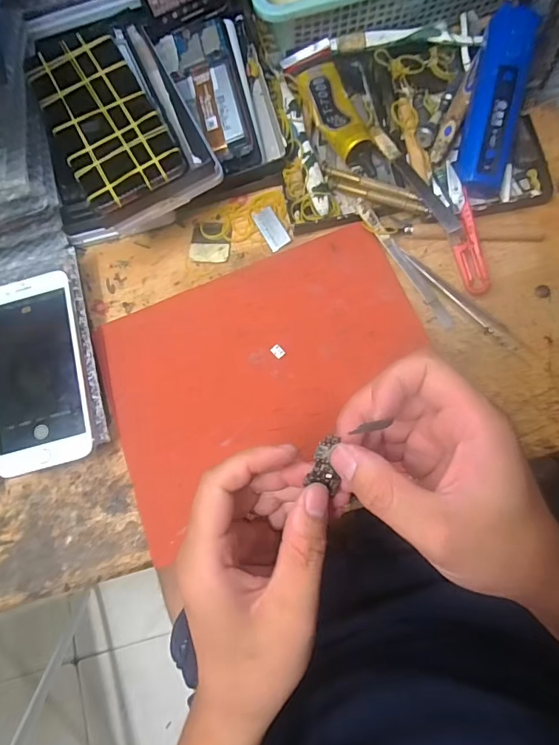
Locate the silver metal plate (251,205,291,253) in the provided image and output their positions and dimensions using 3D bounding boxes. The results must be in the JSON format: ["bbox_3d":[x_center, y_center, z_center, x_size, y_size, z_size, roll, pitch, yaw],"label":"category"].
[{"bbox_3d":[-0.007,-0.128,0.393,0.019,0.004,0.040,-31,75,-1],"label":"silver metal plate"}]

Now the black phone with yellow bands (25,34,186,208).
[{"bbox_3d":[-0.137,-0.198,0.345,0.076,0.011,0.154,-29,78,-4],"label":"black phone with yellow bands"}]

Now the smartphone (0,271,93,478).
[{"bbox_3d":[-0.197,-0.003,0.356,0.078,0.007,0.157,-15,77,2],"label":"smartphone"}]

